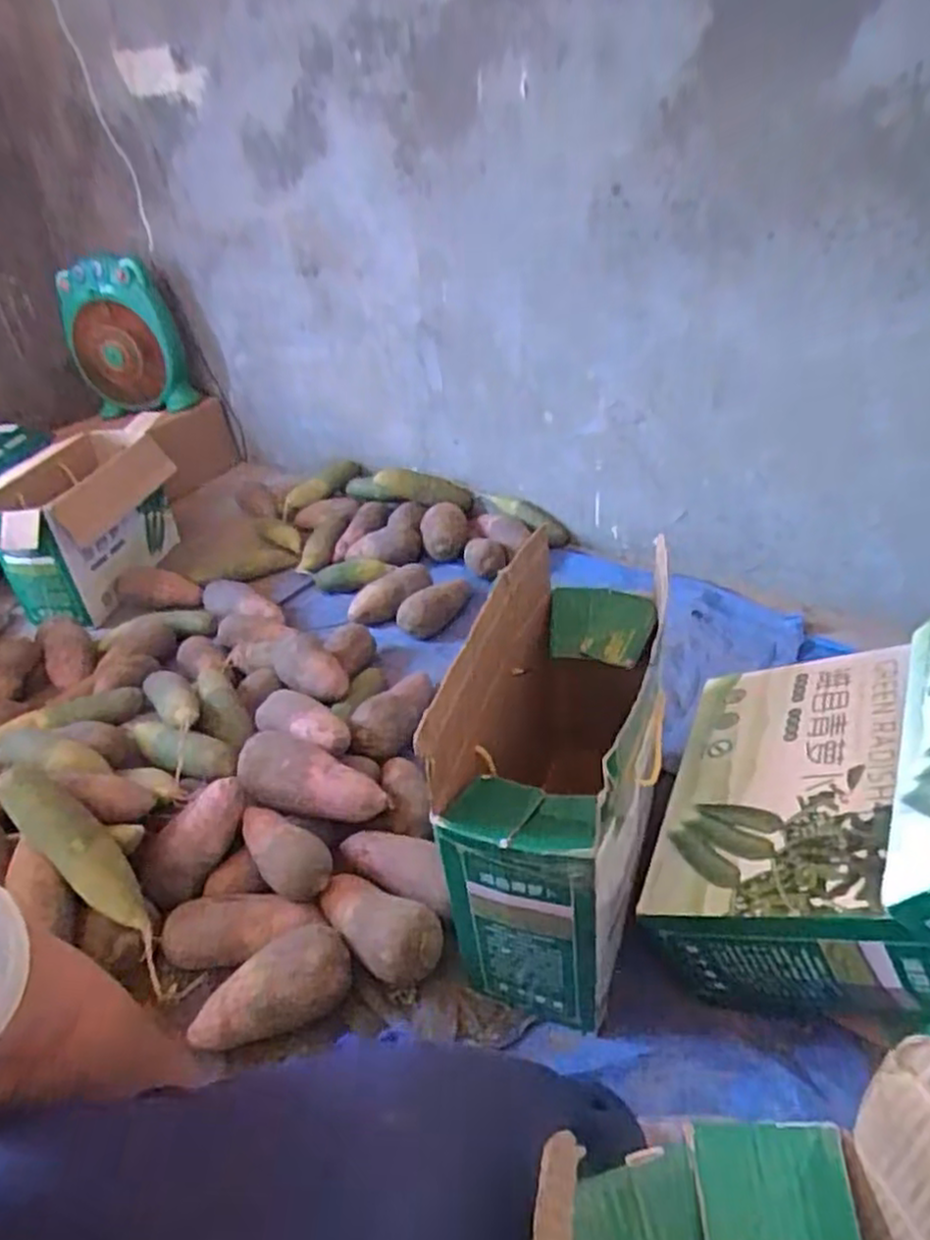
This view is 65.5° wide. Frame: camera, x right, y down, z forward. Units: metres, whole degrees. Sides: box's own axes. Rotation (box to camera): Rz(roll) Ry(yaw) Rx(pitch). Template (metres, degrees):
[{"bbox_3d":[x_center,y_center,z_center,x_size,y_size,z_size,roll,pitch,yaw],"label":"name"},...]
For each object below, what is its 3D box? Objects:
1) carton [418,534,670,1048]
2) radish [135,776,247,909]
[{"bbox_3d":[0.110,0.132,0.735,0.163,0.327,0.362,9,37,22],"label":"carton"},{"bbox_3d":[-0.311,0.250,0.825,0.154,0.072,0.057,-55,44,2],"label":"radish"}]

